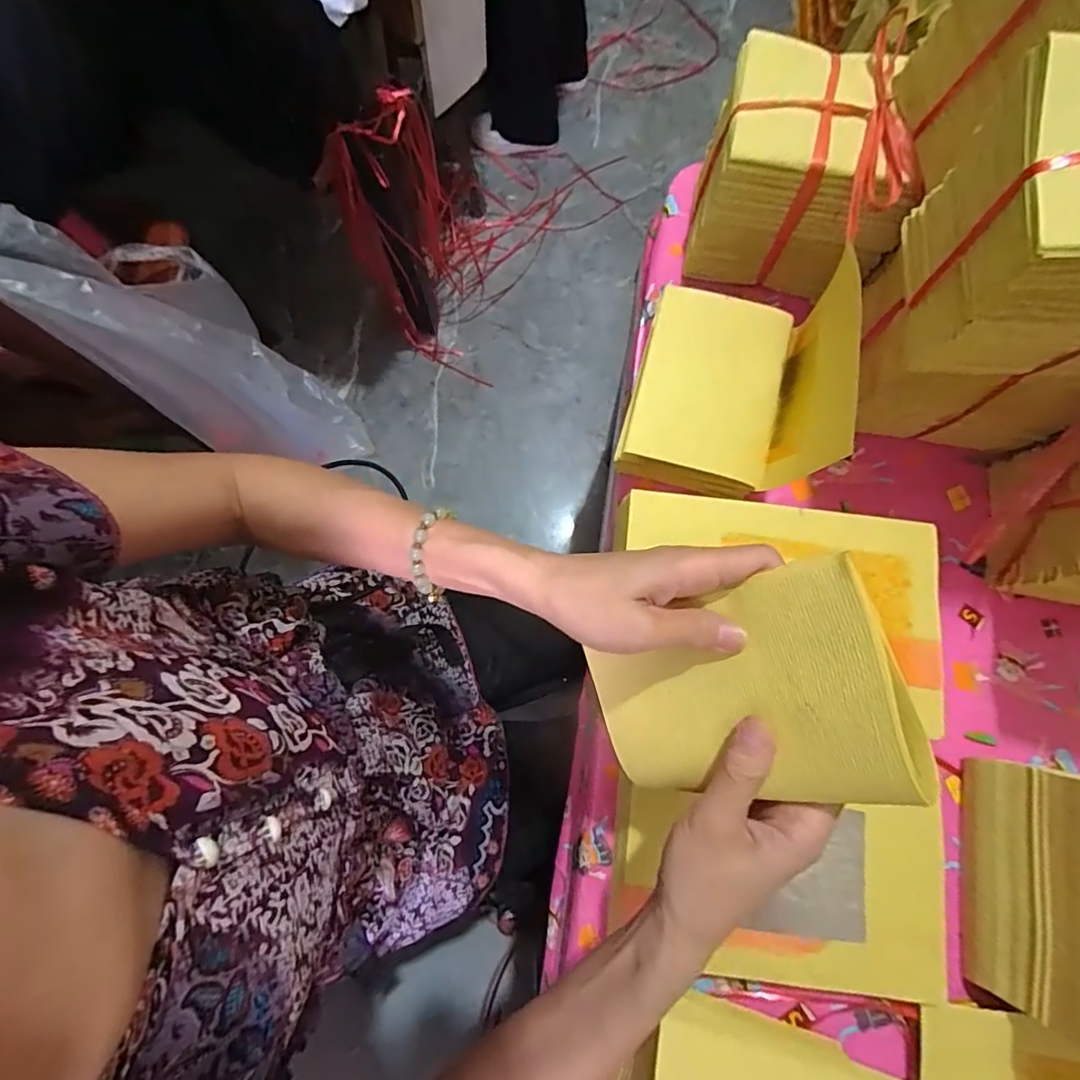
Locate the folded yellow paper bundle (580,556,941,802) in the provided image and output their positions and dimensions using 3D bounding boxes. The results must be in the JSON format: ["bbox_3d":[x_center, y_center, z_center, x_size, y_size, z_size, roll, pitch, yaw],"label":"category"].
[{"bbox_3d":[0.099,0.082,0.285,0.159,0.012,0.108,-25,77,42],"label":"folded yellow paper bundle"}]

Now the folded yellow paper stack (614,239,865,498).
[{"bbox_3d":[0.165,-0.132,0.453,0.159,0.121,0.164,11,79,4],"label":"folded yellow paper stack"}]

